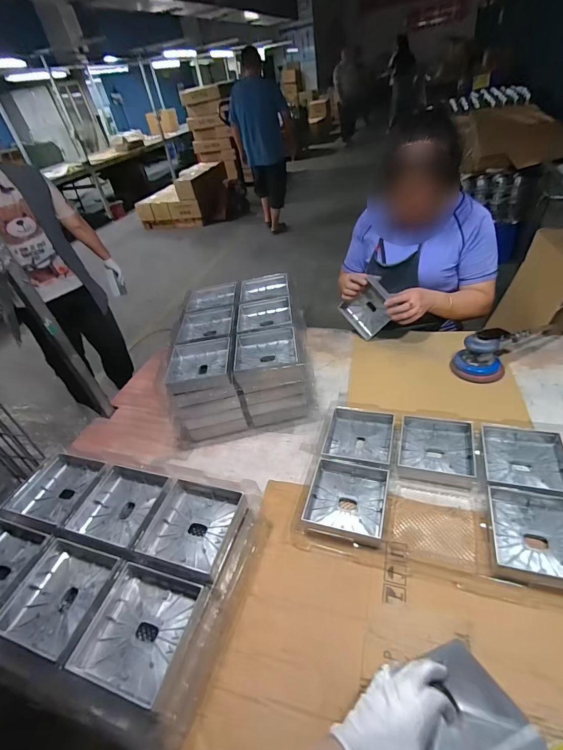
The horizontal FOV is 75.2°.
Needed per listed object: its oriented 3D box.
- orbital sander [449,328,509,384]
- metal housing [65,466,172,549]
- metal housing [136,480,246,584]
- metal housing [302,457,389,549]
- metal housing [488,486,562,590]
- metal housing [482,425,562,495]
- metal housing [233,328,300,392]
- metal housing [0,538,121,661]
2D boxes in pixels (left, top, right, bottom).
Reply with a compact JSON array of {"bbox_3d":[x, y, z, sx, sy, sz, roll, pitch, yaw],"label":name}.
[{"bbox_3d":[0.481,-0.052,0.878,0.118,0.102,0.099,15,46,26],"label":"orbital sander"},{"bbox_3d":[-0.276,0.236,0.650,0.155,0.059,0.136,7,42,22],"label":"metal housing"},{"bbox_3d":[-0.137,0.248,0.594,0.146,0.048,0.144,6,42,21],"label":"metal housing"},{"bbox_3d":[0.120,0.221,0.665,0.132,0.030,0.144,5,41,19],"label":"metal housing"},{"bbox_3d":[0.397,0.253,0.566,0.137,0.033,0.157,4,41,19],"label":"metal housing"},{"bbox_3d":[0.449,0.154,0.676,0.136,0.034,0.143,4,41,19],"label":"metal housing"},{"bbox_3d":[-0.031,-0.043,0.825,0.143,0.048,0.170,-10,39,3],"label":"metal housing"},{"bbox_3d":[-0.325,0.328,0.544,0.139,0.041,0.139,6,42,21],"label":"metal housing"}]

